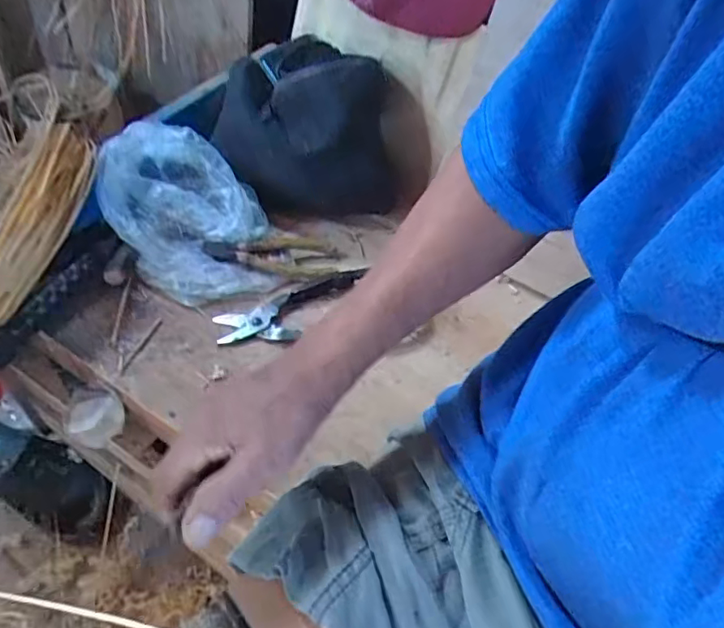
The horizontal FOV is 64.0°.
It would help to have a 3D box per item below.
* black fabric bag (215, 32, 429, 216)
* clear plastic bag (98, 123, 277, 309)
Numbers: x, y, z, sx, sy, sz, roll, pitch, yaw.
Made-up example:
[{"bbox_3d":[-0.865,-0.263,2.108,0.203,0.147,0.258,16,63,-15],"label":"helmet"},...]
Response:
[{"bbox_3d":[-0.052,-0.238,0.720,0.255,0.152,0.183,-10,55,-12],"label":"black fabric bag"},{"bbox_3d":[-0.185,-0.110,0.628,0.144,0.097,0.196,-35,63,-27],"label":"clear plastic bag"}]

